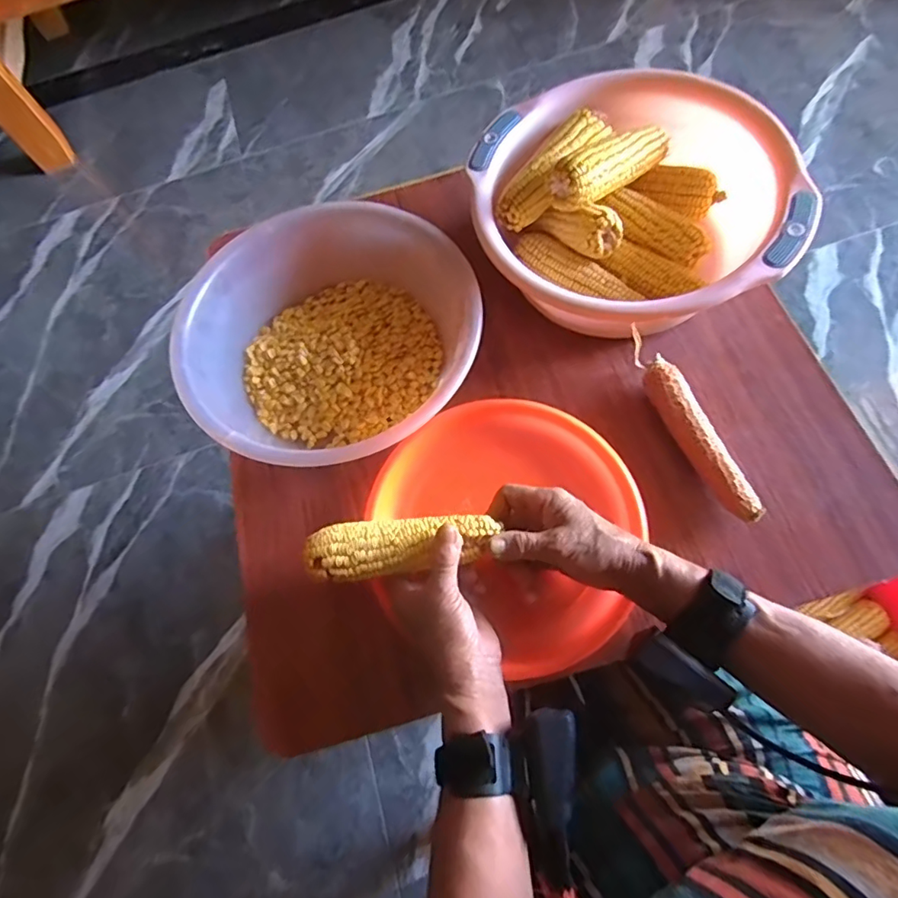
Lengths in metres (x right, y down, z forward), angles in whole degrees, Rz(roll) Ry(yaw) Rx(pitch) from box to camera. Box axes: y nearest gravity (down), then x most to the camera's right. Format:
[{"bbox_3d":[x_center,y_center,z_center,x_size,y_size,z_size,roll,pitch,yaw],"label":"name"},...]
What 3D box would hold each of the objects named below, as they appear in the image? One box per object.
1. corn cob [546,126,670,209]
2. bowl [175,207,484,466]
[{"bbox_3d":[0.159,-0.273,0.505,0.137,0.038,0.034,-34,70,-13],"label":"corn cob"},{"bbox_3d":[-0.111,-0.103,0.525,0.264,0.092,0.271,-2,68,5],"label":"bowl"}]

